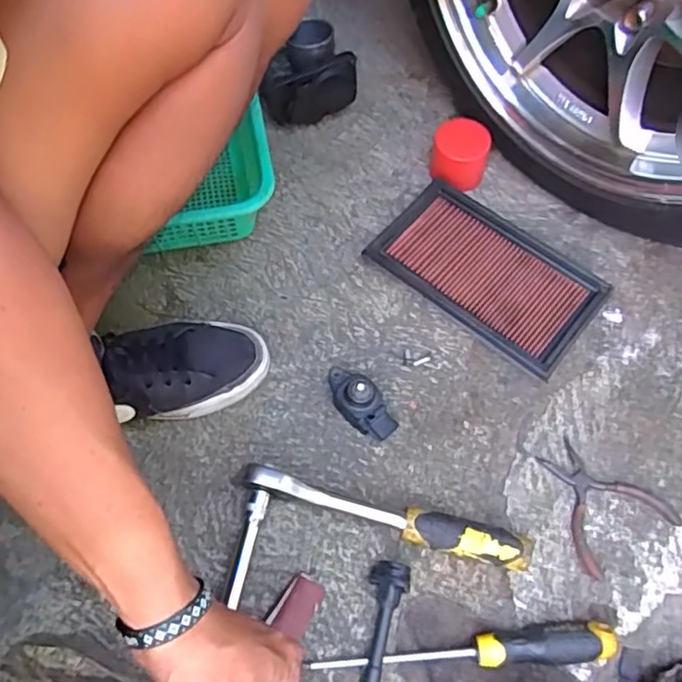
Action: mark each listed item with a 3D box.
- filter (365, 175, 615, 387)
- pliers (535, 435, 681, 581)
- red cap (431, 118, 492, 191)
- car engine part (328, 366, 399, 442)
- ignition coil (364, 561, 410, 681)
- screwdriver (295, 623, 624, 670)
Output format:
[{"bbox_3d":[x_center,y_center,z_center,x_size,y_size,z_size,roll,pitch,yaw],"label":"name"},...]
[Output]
[{"bbox_3d":[0.158,-0.073,0.683,0.231,0.039,0.137,37,70,19],"label":"filter"},{"bbox_3d":[0.236,0.143,0.579,0.100,0.008,0.113,-30,65,-13],"label":"pliers"},{"bbox_3d":[0.138,-0.214,0.738,0.065,0.054,0.078,13,64,9],"label":"red cap"},{"bbox_3d":[0.017,0.058,0.606,0.036,0.046,0.084,-33,66,-14],"label":"car engine part"},{"bbox_3d":[0.029,0.243,0.513,0.031,0.031,0.117,11,61,12],"label":"ignition coil"},{"bbox_3d":[0.100,0.257,0.514,0.245,0.023,0.030,-5,62,-1],"label":"screwdriver"}]

